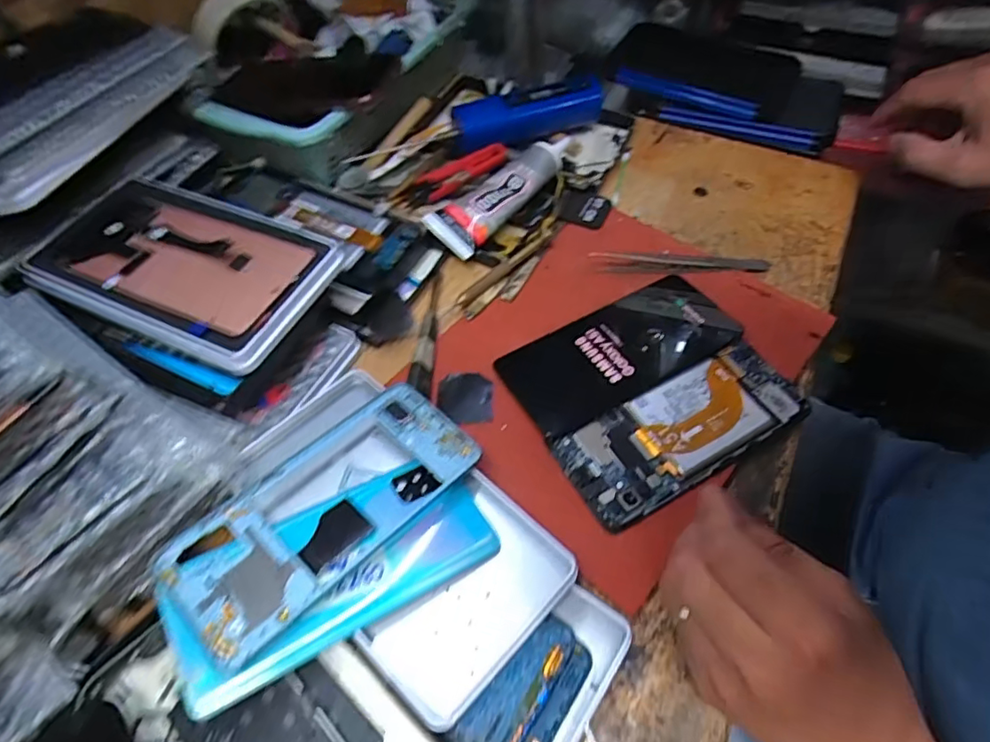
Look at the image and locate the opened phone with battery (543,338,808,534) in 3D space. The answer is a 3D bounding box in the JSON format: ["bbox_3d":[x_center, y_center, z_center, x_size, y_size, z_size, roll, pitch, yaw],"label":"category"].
[{"bbox_3d":[0.113,0.036,0.354,0.149,0.015,0.064,-24,59,-15],"label":"opened phone with battery"}]

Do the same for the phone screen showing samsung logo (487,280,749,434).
[{"bbox_3d":[0.081,-0.014,0.386,0.147,0.010,0.072,-28,59,-13],"label":"phone screen showing samsung logo"}]

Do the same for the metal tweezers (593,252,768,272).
[{"bbox_3d":[0.139,-0.081,0.434,0.132,0.015,0.015,-2,56,0],"label":"metal tweezers"}]

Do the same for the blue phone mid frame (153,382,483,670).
[{"bbox_3d":[-0.087,0.070,0.305,0.072,0.010,0.159,38,59,23],"label":"blue phone mid frame"}]

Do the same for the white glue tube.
[{"bbox_3d":[0.005,-0.148,0.458,0.044,0.032,0.136,35,63,22],"label":"white glue tube"}]

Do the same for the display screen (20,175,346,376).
[{"bbox_3d":[-0.197,-0.068,0.368,0.177,0.014,0.104,20,61,15],"label":"display screen"}]

